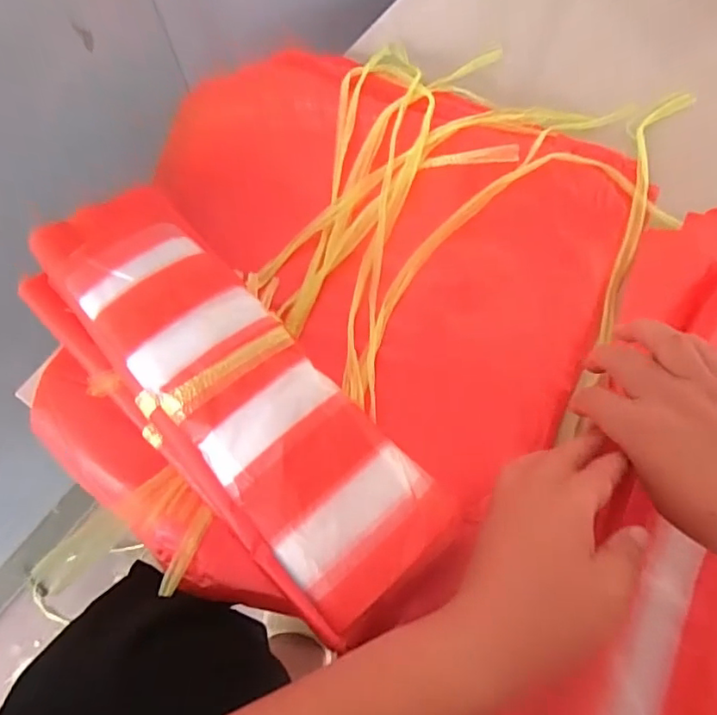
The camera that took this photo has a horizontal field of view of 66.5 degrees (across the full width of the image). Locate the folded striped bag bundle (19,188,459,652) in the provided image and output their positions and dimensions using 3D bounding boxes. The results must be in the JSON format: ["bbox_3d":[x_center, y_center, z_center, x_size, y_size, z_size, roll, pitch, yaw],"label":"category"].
[{"bbox_3d":[-0.102,0.028,0.374,0.150,0.064,0.355,-40,72,-15],"label":"folded striped bag bundle"}]

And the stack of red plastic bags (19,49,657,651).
[{"bbox_3d":[-0.018,-0.059,0.415,0.381,0.080,0.437,23,70,11],"label":"stack of red plastic bags"}]

